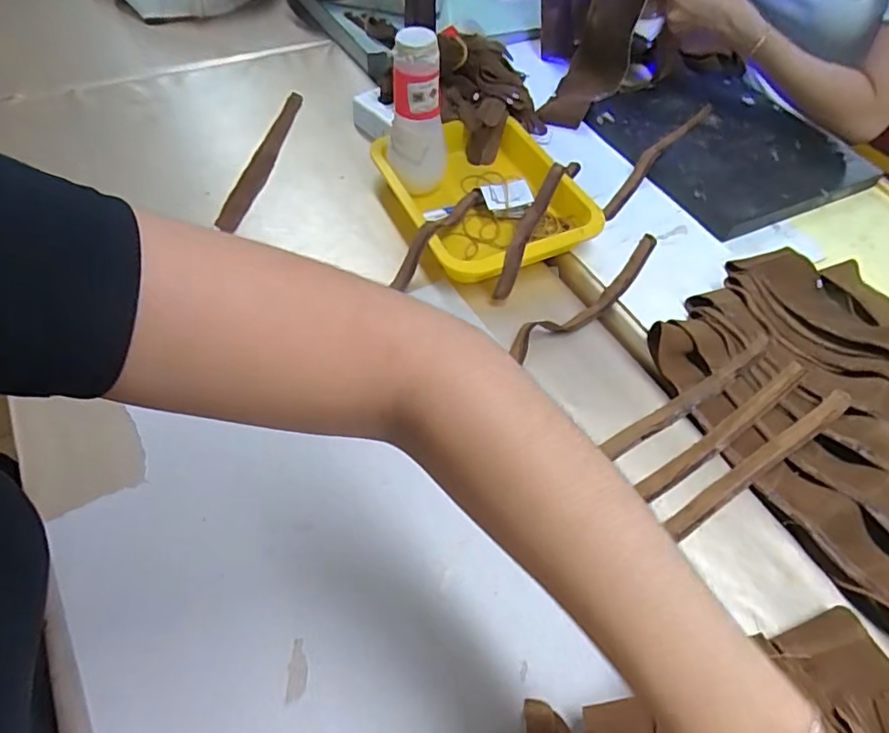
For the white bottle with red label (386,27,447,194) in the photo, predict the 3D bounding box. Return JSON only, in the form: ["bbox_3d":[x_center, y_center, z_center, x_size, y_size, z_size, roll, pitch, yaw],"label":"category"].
[{"bbox_3d":[-0.029,-0.272,0.612,0.063,0.169,0.058,4,54,-3],"label":"white bottle with red label"}]

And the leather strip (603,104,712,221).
[{"bbox_3d":[0.284,-0.280,0.736,0.026,0.038,0.289,34,57,20],"label":"leather strip"}]

